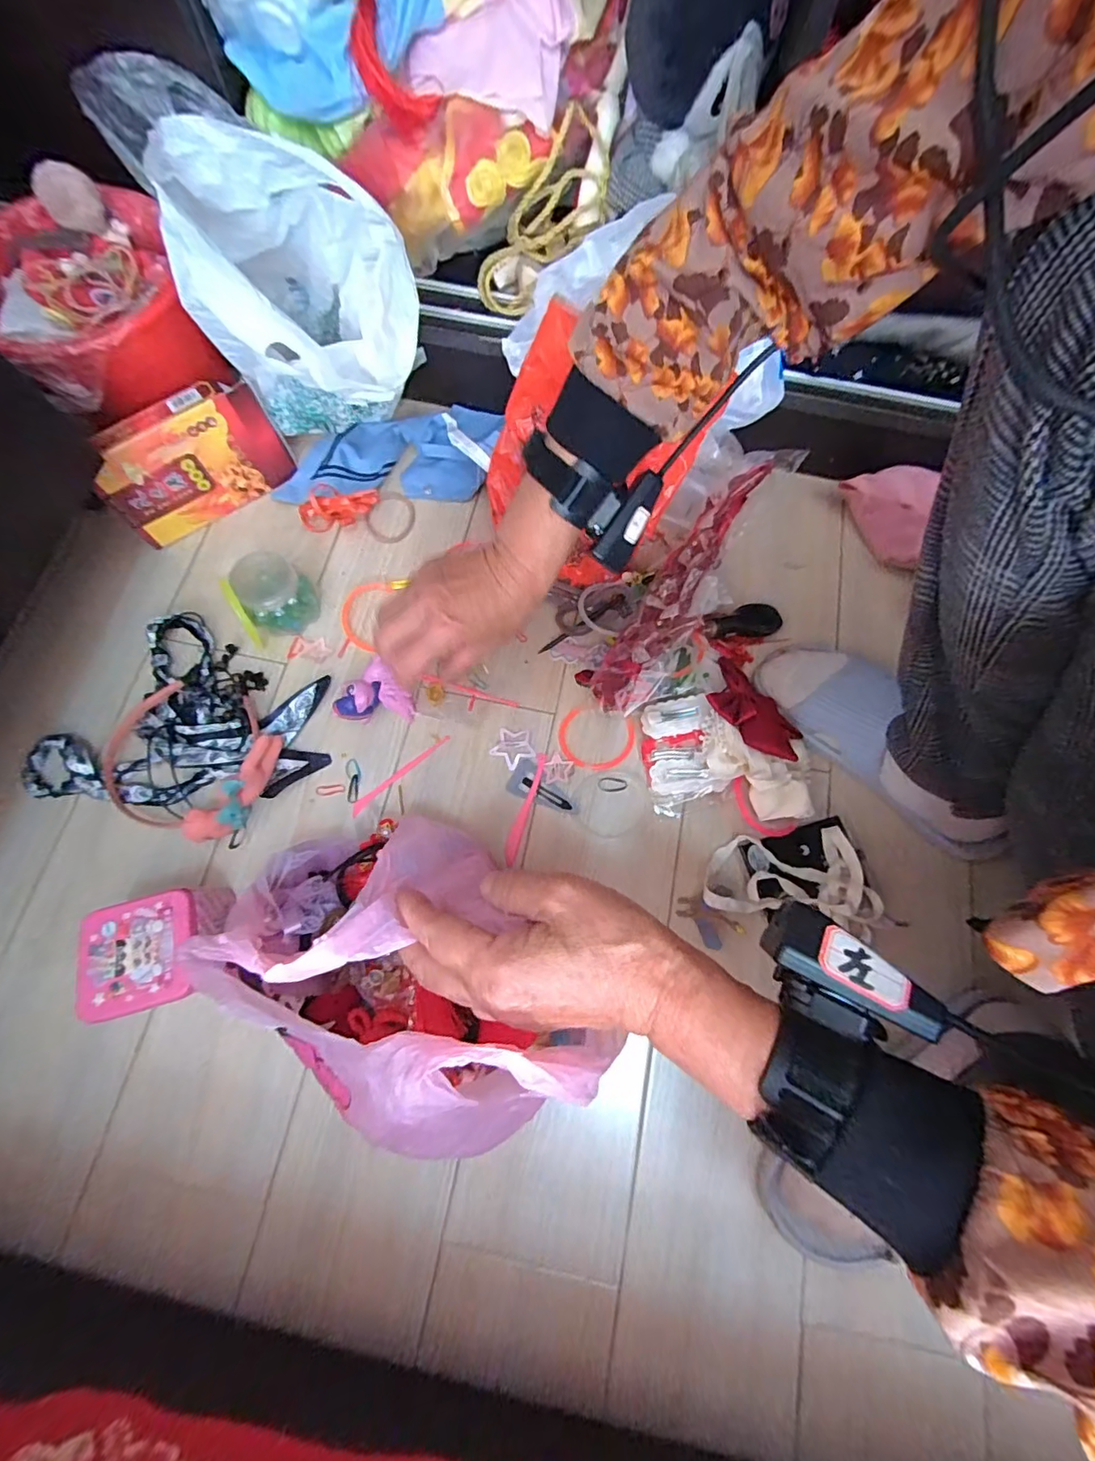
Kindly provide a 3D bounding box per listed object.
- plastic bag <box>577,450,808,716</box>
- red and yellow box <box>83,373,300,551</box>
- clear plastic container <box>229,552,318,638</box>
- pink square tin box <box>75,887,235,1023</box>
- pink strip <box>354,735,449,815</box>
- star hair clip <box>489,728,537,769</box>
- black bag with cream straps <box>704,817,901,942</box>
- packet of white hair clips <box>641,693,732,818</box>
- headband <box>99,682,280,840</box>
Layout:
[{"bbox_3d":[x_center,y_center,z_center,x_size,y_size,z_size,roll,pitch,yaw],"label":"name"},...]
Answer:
[{"bbox_3d":[0.124,-0.131,0.481,0.069,0.056,0.265,33,87,8],"label":"plastic bag"},{"bbox_3d":[-0.340,-0.258,0.516,0.165,0.103,0.039,-37,77,-11],"label":"red and yellow box"},{"bbox_3d":[-0.254,-0.128,0.497,0.059,0.059,0.055,0,73,-1],"label":"clear plastic container"},{"bbox_3d":[-0.283,0.162,0.402,0.082,0.073,0.075,-13,75,-6],"label":"pink square tin box"},{"bbox_3d":[-0.133,0.039,0.482,0.106,0.004,0.010,-40,78,-12],"label":"pink strip"},{"bbox_3d":[-0.030,0.016,0.490,0.038,0.005,0.039,19,73,4],"label":"star hair clip"},{"bbox_3d":[0.208,0.131,0.448,0.153,0.025,0.095,-11,74,-5],"label":"black bag with cream straps"},{"bbox_3d":[0.119,0.021,0.478,0.068,0.017,0.096,-18,90,15],"label":"packet of white hair clips"},{"bbox_3d":[-0.308,0.022,0.455,0.151,0.037,0.127,15,73,3],"label":"headband"}]

